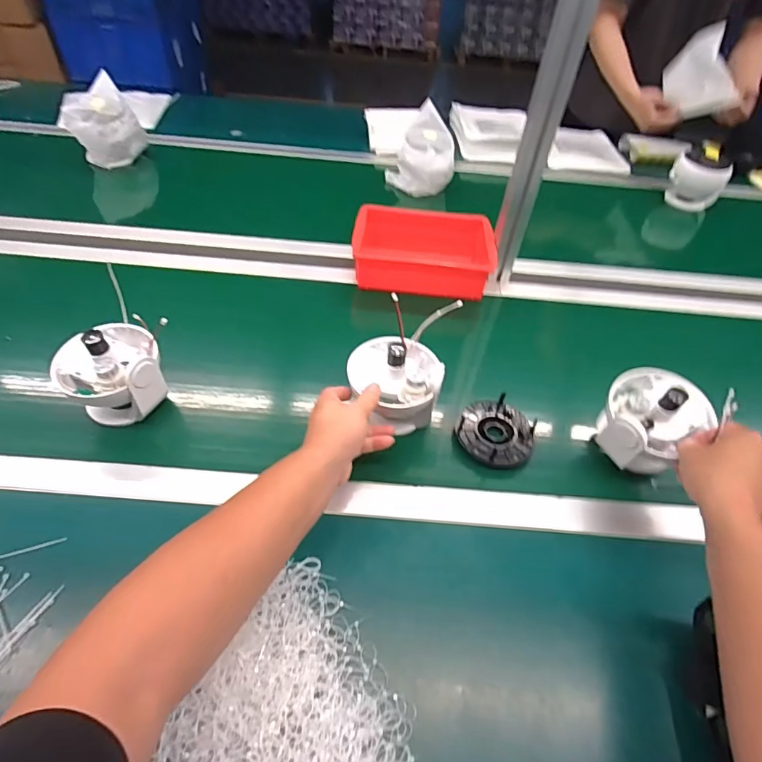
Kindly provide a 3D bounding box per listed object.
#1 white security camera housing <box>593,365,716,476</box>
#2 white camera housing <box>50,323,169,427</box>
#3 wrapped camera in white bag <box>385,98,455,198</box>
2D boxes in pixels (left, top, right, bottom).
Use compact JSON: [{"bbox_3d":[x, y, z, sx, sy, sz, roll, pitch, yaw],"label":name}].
[{"bbox_3d":[0.330,0.044,0.567,0.107,0.101,0.121,36,54,24],"label":"white security camera housing"},{"bbox_3d":[-0.343,-0.012,0.591,0.115,0.106,0.117,-27,56,-27],"label":"white camera housing"},{"bbox_3d":[0.100,-0.508,1.043,0.097,0.160,0.137,-31,57,-29],"label":"wrapped camera in white bag"}]

